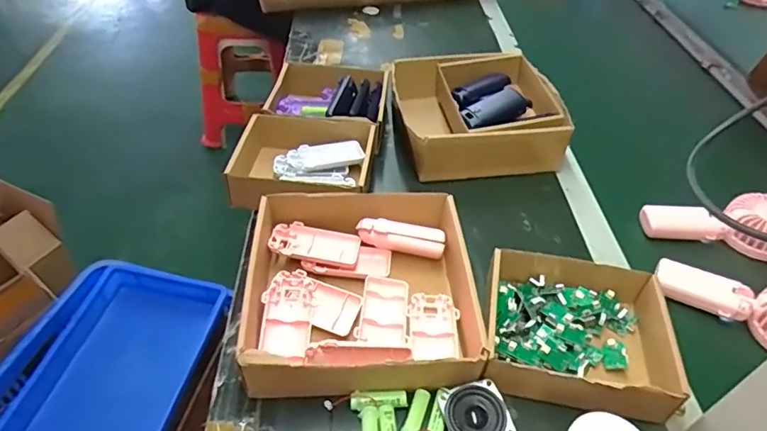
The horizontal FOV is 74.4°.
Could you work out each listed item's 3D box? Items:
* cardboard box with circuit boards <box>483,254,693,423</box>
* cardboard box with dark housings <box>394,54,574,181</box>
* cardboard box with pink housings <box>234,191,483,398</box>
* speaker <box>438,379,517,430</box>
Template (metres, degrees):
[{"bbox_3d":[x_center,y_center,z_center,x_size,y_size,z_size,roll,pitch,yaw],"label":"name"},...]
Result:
[{"bbox_3d":[0.190,0.109,0.487,0.179,0.047,0.158,11,45,7],"label":"cardboard box with circuit boards"},{"bbox_3d":[0.130,-0.147,0.732,0.220,0.080,0.202,-5,45,-9],"label":"cardboard box with dark housings"},{"bbox_3d":[-0.022,0.070,0.511,0.211,0.066,0.212,0,44,-4],"label":"cardboard box with pink housings"},{"bbox_3d":[0.079,0.173,0.434,0.055,0.024,0.053,-8,46,-12],"label":"speaker"}]

